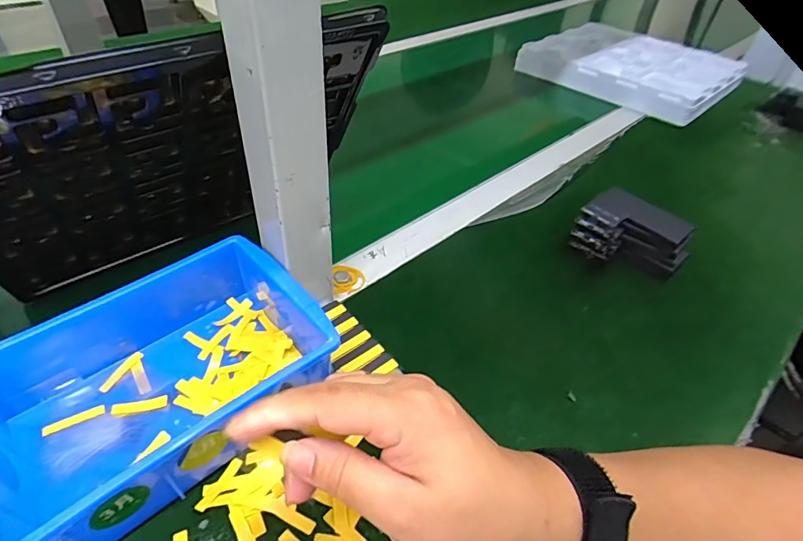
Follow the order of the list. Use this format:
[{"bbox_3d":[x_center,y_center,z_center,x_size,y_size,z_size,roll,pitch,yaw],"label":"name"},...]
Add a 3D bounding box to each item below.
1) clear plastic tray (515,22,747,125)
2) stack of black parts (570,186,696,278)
[{"bbox_3d":[0.404,-0.362,0.802,0.292,0.042,0.308,-32,55,-33],"label":"clear plastic tray"},{"bbox_3d":[0.219,-0.034,0.435,0.097,0.051,0.058,34,50,27],"label":"stack of black parts"}]

